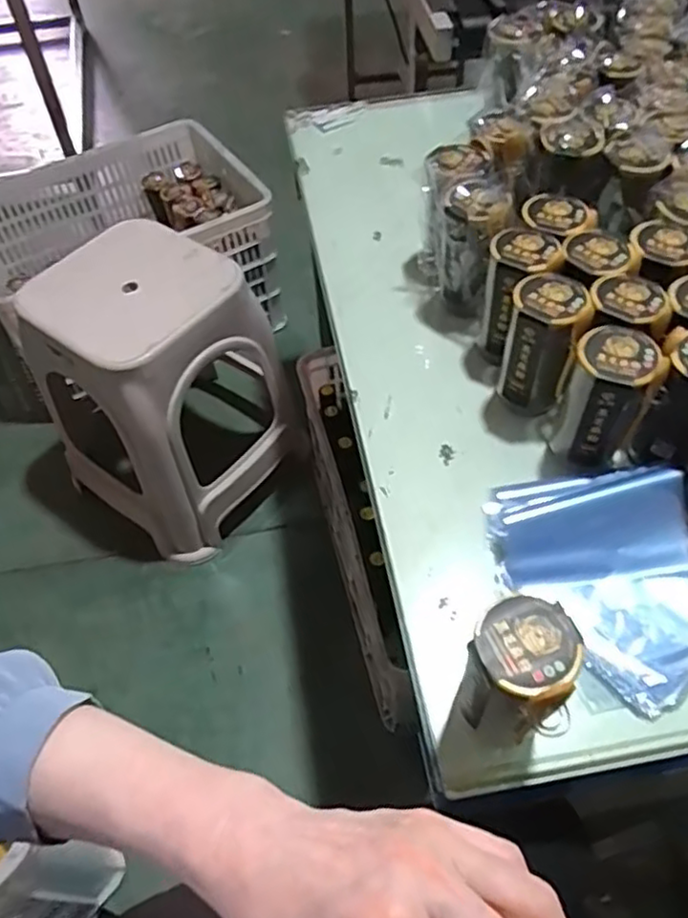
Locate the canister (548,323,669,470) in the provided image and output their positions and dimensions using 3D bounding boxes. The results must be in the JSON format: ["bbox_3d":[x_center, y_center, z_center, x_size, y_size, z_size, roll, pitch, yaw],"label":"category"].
[{"bbox_3d":[0.236,-0.050,0.602,0.069,0.129,0.071,-1,55,1],"label":"canister"}]

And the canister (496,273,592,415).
[{"bbox_3d":[0.192,-0.108,0.650,0.065,0.134,0.064,15,57,13],"label":"canister"}]

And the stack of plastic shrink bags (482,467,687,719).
[{"bbox_3d":[0.233,0.097,0.557,0.175,0.036,0.210,-16,56,-9],"label":"stack of plastic shrink bags"}]

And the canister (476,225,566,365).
[{"bbox_3d":[0.180,-0.164,0.690,0.069,0.134,0.066,-1,55,1],"label":"canister"}]

